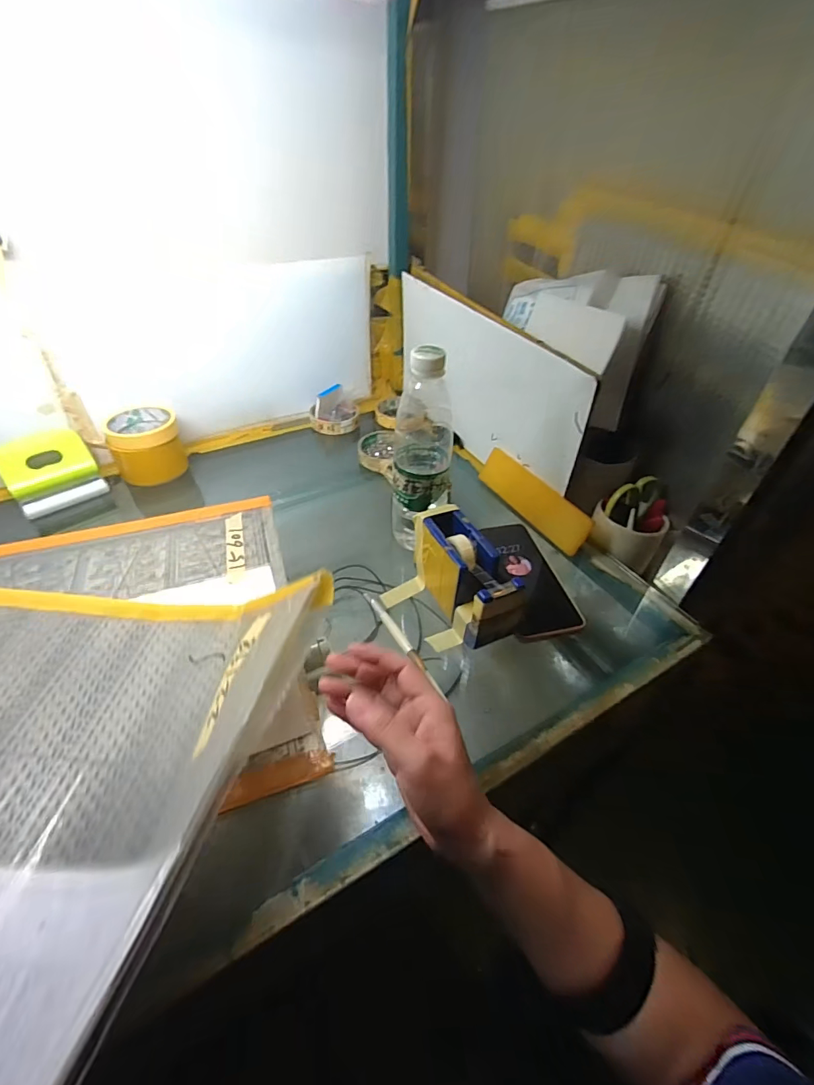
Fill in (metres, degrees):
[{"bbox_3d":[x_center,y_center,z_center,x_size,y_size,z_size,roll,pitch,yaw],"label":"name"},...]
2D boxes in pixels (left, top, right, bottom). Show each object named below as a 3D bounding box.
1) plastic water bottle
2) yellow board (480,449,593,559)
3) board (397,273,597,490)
[{"bbox_3d":[0.016,-0.090,0.485,0.061,0.219,0.067,-3,43,-6],"label":"plastic water bottle"},{"bbox_3d":[0.158,-0.059,0.592,0.013,0.058,0.185,-1,39,-36],"label":"yellow board"},{"bbox_3d":[0.097,-0.228,0.655,0.014,0.183,0.415,-19,47,-22],"label":"board"}]

